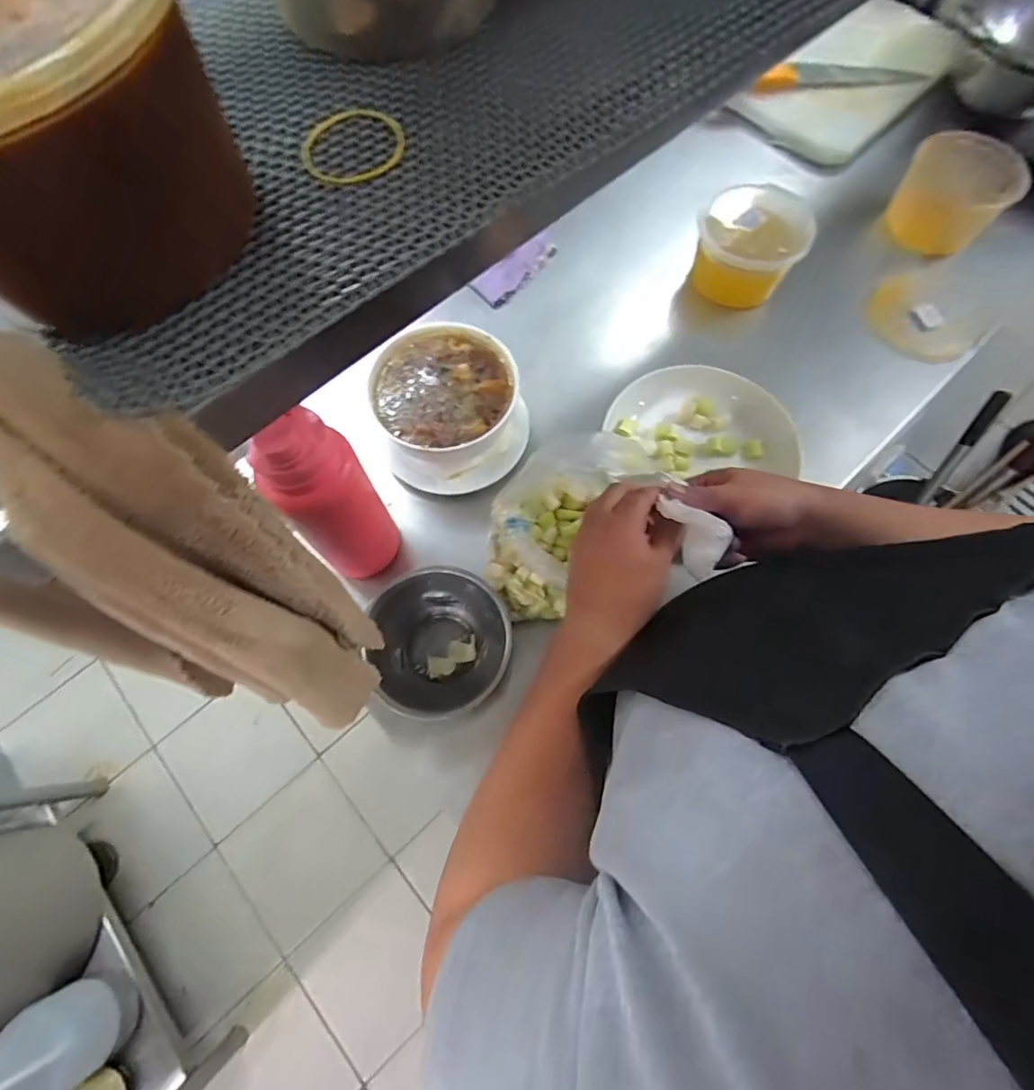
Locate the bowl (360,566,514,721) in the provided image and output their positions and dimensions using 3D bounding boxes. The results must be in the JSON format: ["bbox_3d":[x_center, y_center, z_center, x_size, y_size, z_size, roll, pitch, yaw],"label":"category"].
[{"bbox_3d":[-0.081,0.103,0.562,0.142,0.068,0.148,0,71,1],"label":"bowl"}]

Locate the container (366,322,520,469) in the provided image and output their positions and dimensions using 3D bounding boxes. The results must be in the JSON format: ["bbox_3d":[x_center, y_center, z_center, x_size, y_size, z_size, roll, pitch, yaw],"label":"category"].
[{"bbox_3d":[-0.083,-0.169,0.645,0.165,0.074,0.152,-19,72,-6],"label":"container"}]

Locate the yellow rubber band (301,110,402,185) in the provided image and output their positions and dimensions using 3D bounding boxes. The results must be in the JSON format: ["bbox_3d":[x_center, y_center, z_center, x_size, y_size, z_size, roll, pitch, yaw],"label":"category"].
[{"bbox_3d":[-0.079,-0.192,0.256,0.050,0.004,0.051,0,71,1],"label":"yellow rubber band"}]

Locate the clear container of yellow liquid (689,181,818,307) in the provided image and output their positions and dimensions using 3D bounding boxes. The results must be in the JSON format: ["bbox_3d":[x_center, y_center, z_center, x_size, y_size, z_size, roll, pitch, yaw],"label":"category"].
[{"bbox_3d":[0.313,-0.401,0.721,0.140,0.098,0.107,11,71,5],"label":"clear container of yellow liquid"}]

